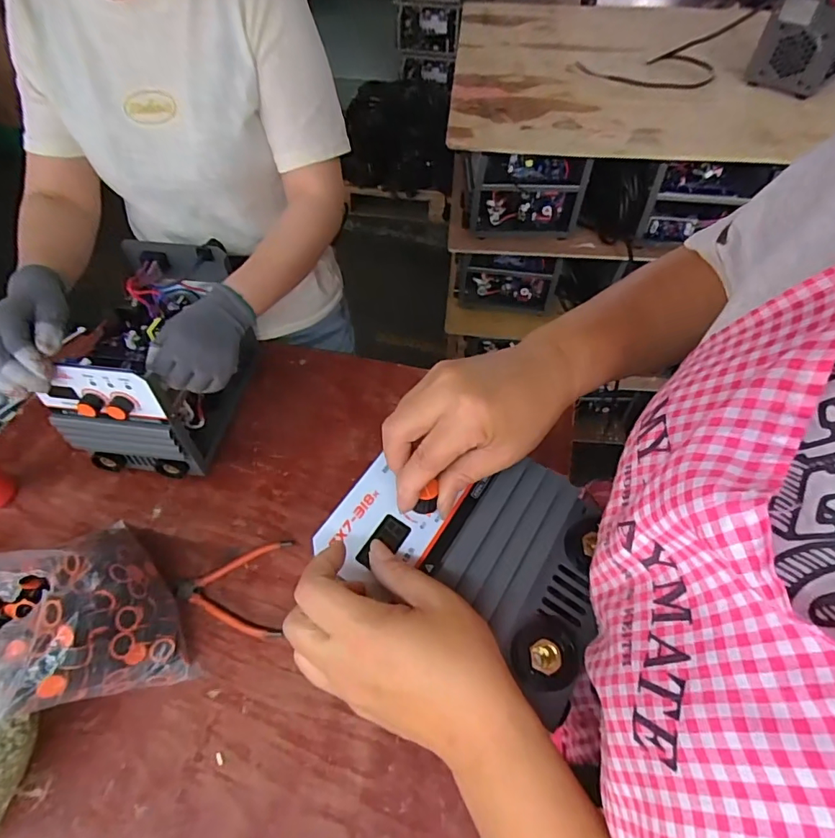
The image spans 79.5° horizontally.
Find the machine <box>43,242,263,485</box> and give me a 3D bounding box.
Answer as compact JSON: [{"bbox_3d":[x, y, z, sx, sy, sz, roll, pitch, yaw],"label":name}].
[{"bbox_3d":[-0.332,-0.080,0.669,0.149,0.191,0.274,6,53,5],"label":"machine"}]

